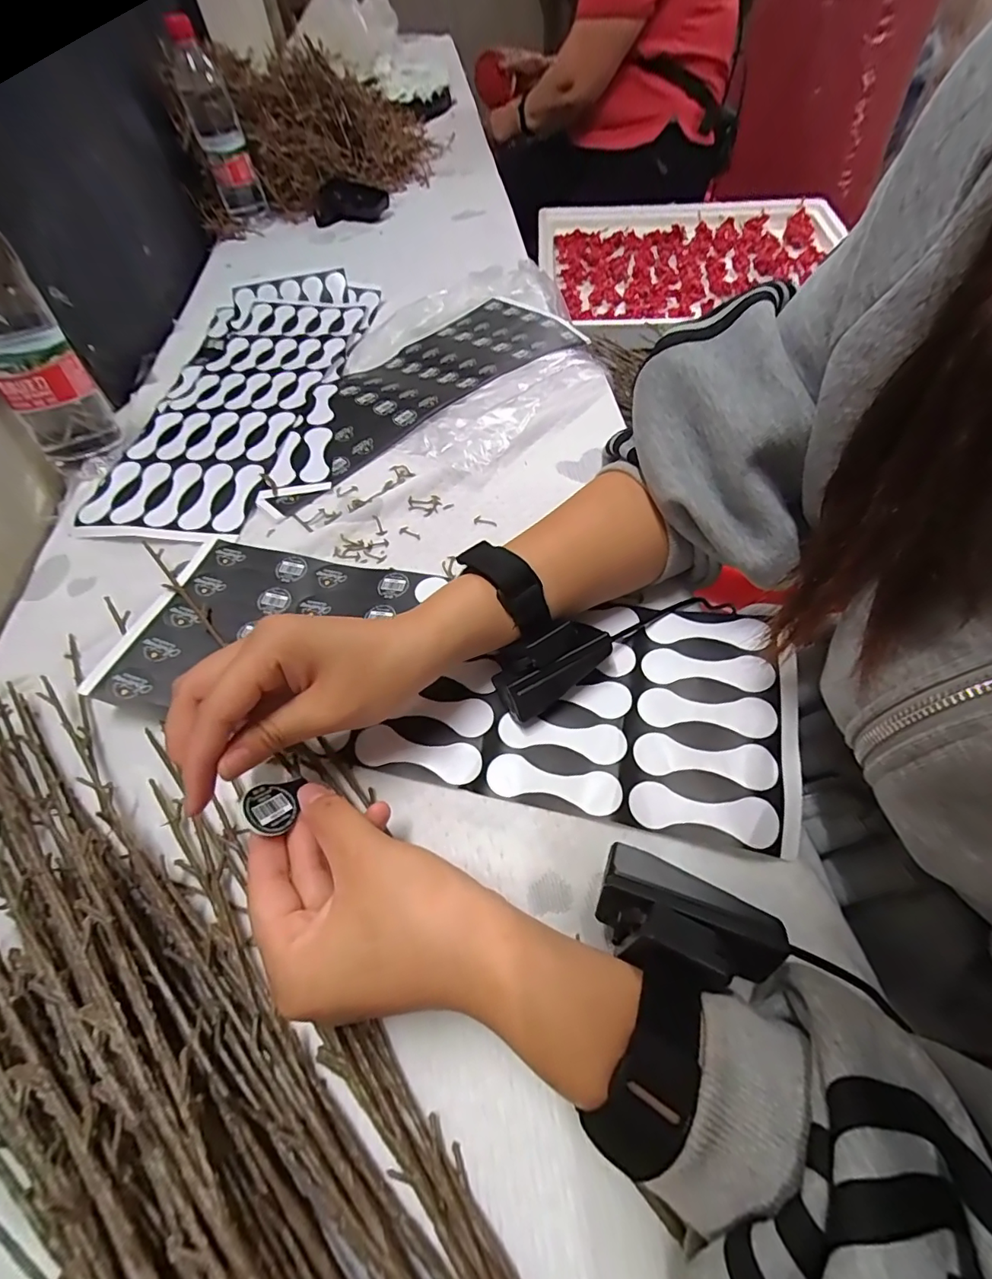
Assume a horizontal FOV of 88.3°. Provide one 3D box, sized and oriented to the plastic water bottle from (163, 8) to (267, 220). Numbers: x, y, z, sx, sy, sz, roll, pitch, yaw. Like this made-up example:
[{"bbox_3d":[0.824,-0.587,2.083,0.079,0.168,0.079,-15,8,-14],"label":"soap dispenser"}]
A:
[{"bbox_3d":[-0.422,-0.777,0.768,0.066,0.204,0.075,-21,59,-10],"label":"plastic water bottle"}]

